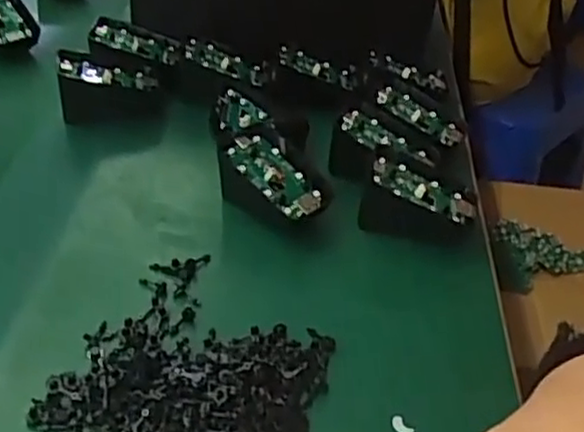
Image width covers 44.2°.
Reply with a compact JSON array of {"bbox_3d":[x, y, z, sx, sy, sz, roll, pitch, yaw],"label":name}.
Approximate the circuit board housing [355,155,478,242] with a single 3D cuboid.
[{"bbox_3d":[0.077,-0.008,0.433,0.066,0.038,0.039,13,38,11],"label":"circuit board housing"}]

